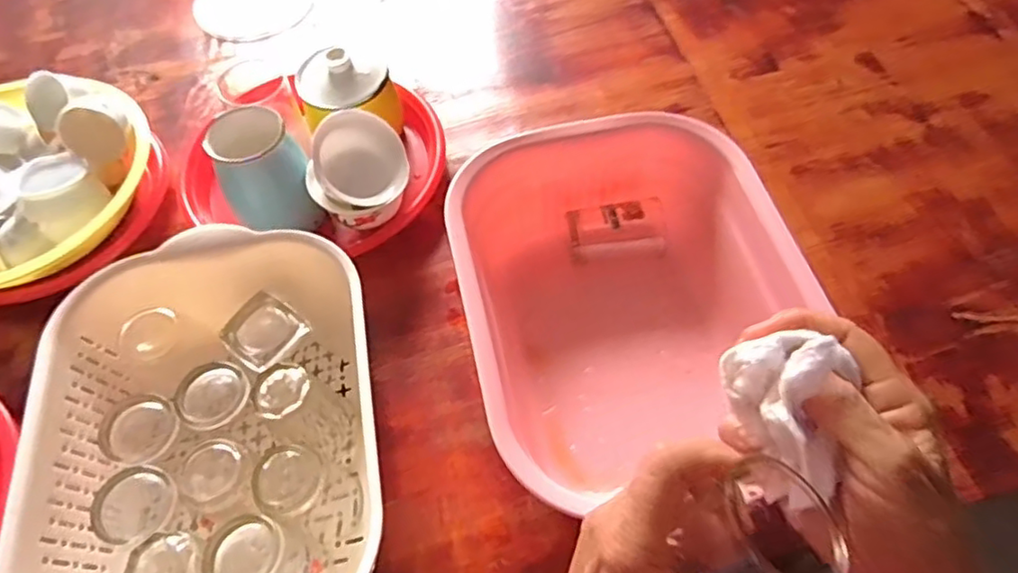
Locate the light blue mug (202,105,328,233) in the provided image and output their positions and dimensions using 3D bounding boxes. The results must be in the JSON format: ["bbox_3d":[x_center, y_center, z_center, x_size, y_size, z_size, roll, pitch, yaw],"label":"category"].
[{"bbox_3d":[-0.212,-0.098,0.547,0.072,0.083,0.069,-18,59,-9],"label":"light blue mug"}]

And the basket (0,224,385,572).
[{"bbox_3d":[-0.199,0.110,0.447,0.217,0.102,0.286,-11,59,-4],"label":"basket"}]

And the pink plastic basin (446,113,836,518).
[{"bbox_3d":[0.087,0.019,0.485,0.231,0.112,0.253,-12,59,-5],"label":"pink plastic basin"}]

